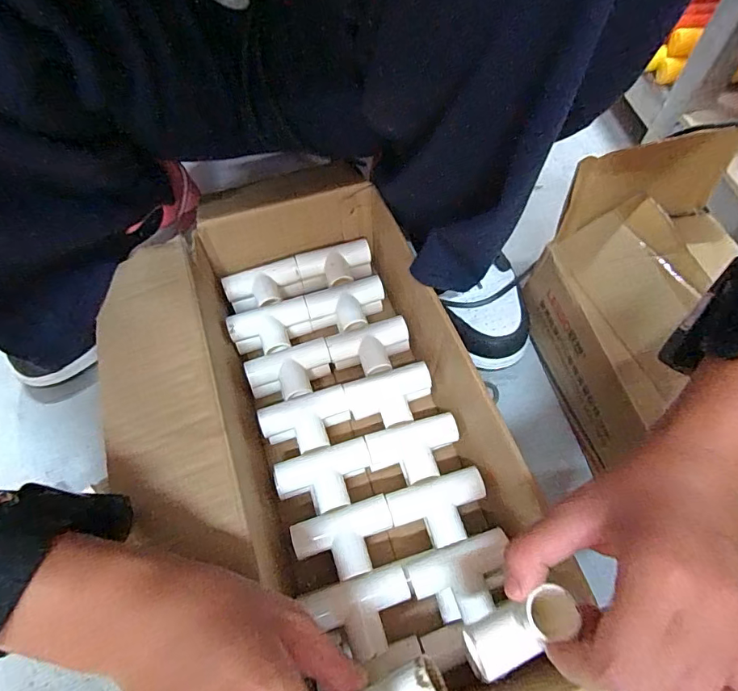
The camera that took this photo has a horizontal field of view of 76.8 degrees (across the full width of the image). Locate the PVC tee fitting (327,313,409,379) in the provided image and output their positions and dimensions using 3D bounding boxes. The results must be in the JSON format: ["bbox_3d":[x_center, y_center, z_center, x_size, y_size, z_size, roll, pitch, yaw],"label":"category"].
[{"bbox_3d":[0.000,0.003,0.406,0.070,0.019,0.049,-9,61,-4],"label":"PVC tee fitting"}]

